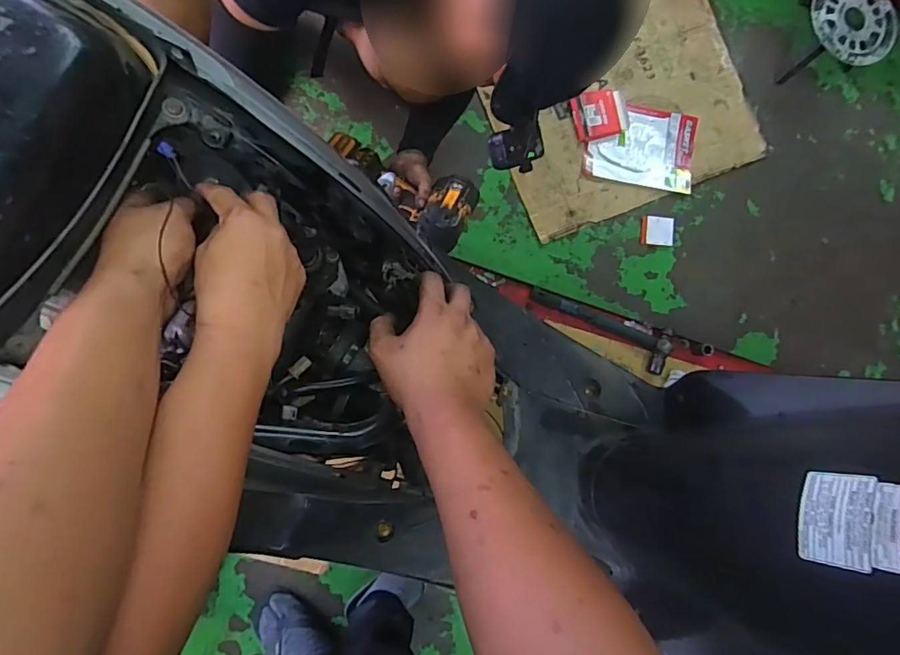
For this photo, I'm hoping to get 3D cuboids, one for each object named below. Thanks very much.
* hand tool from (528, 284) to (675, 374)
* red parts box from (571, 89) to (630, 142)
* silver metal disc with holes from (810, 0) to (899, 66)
[{"bbox_3d":[0.299,-0.006,1.014,0.298,0.037,0.085,25,83,-6],"label":"hand tool"},{"bbox_3d":[0.351,-0.497,1.193,0.121,0.031,0.105,-18,90,-8],"label":"red parts box"},{"bbox_3d":[0.924,-0.704,1.170,0.212,0.023,0.191,44,80,1],"label":"silver metal disc with holes"}]

